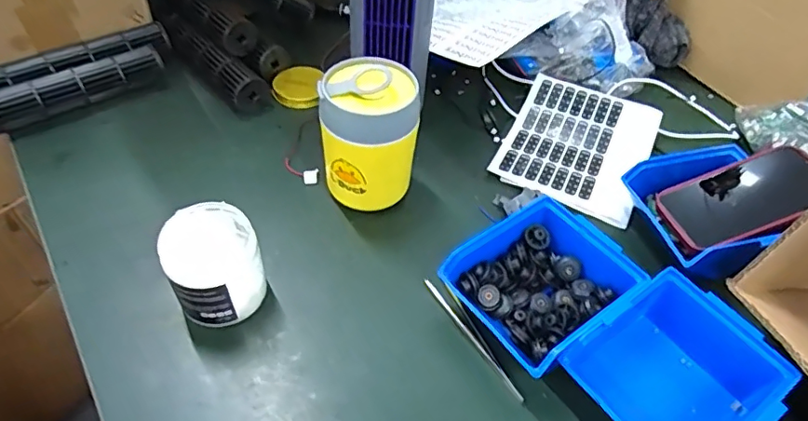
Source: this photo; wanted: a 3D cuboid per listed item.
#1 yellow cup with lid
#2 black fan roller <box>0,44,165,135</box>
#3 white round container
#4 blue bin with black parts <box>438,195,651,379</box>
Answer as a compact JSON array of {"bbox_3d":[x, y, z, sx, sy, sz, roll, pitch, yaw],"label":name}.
[{"bbox_3d":[-0.031,-0.066,0.531,0.087,0.145,0.082,2,49,-3],"label":"yellow cup with lid"},{"bbox_3d":[-0.391,-0.135,0.610,0.223,0.034,0.041,-26,56,-24],"label":"black fan roller"},{"bbox_3d":[-0.157,0.048,0.456,0.070,0.086,0.073,2,49,-3],"label":"white round container"},{"bbox_3d":[0.123,0.065,0.469,0.149,0.069,0.116,-30,57,-25],"label":"blue bin with black parts"}]

